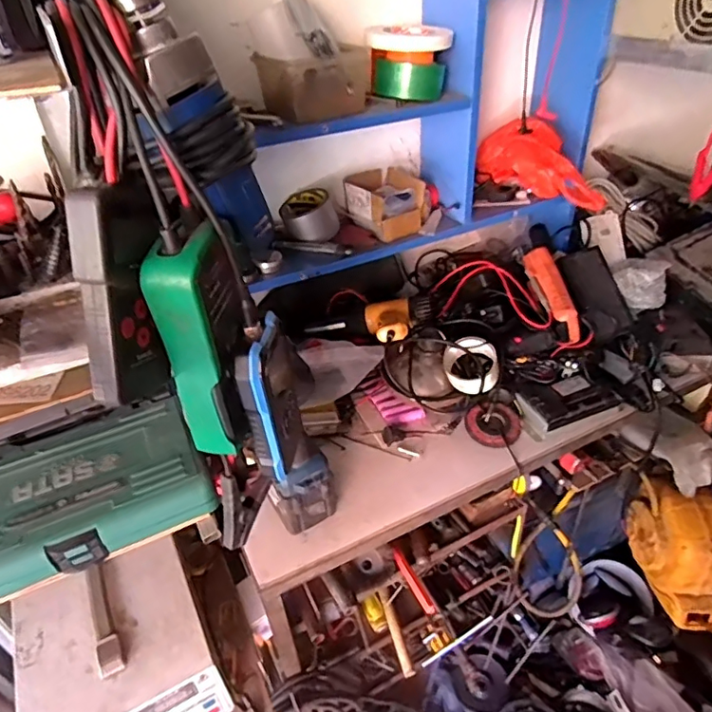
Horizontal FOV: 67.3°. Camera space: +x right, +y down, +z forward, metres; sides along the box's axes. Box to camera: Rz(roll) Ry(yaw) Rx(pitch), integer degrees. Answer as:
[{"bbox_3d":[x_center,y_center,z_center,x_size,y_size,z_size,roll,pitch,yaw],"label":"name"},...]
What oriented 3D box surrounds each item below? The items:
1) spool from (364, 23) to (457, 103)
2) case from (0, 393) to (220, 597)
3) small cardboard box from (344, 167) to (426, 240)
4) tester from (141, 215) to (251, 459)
[{"bbox_3d":[0.086,-0.470,0.850,0.124,0.091,0.148,1,37,7],"label":"spool"},{"bbox_3d":[-0.316,0.150,0.590,0.279,0.049,0.183,-21,40,-21],"label":"case"},{"bbox_3d":[0.055,-0.277,0.963,0.121,0.072,0.141,-21,40,-21],"label":"small cardboard box"},{"bbox_3d":[-0.114,-0.007,0.415,0.046,0.175,0.060,1,37,7],"label":"tester"}]

